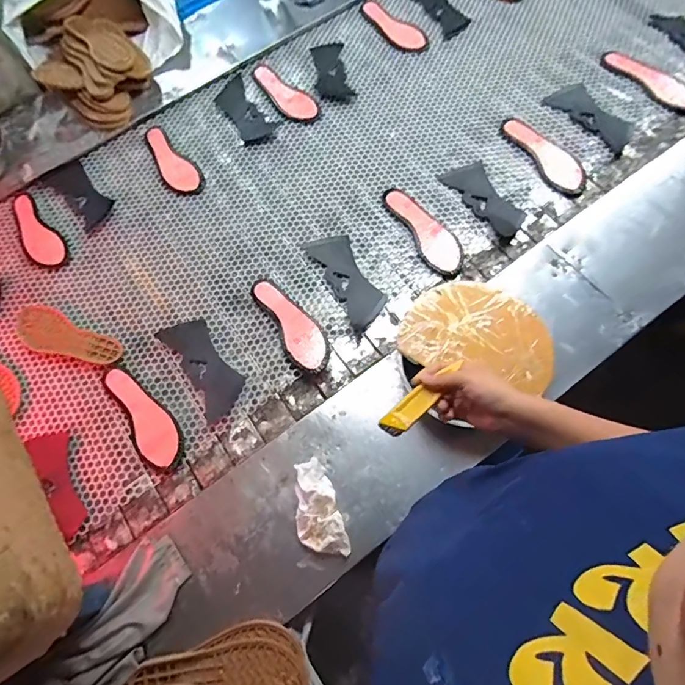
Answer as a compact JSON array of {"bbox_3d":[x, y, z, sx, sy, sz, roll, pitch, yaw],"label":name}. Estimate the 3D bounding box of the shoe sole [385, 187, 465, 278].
[{"bbox_3d":[0.169,-0.236,0.888,0.078,0.015,0.234,-30,67,-7],"label":"shoe sole"}]

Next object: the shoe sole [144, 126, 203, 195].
[{"bbox_3d":[-0.395,-0.420,0.998,0.073,0.012,0.220,-35,68,-9],"label":"shoe sole"}]

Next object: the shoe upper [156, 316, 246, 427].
[{"bbox_3d":[-0.264,0.040,0.824,0.089,0.012,0.210,-33,73,-9],"label":"shoe upper"}]

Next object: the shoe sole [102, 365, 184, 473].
[{"bbox_3d":[-0.362,0.127,0.792,0.077,0.015,0.227,-34,68,-9],"label":"shoe sole"}]

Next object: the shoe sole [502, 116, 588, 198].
[{"bbox_3d":[0.437,-0.408,0.932,0.083,0.019,0.233,-26,67,-6],"label":"shoe sole"}]

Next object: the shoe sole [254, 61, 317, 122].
[{"bbox_3d":[-0.144,-0.608,1.048,0.076,0.015,0.225,-40,69,-11],"label":"shoe sole"}]

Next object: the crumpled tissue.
[{"bbox_3d":[-0.041,0.259,0.678,0.067,0.037,0.144,-18,66,-2],"label":"crumpled tissue"}]

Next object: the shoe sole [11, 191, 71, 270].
[{"bbox_3d":[-0.678,-0.245,0.955,0.077,0.009,0.230,-40,69,-11],"label":"shoe sole"}]

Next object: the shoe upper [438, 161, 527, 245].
[{"bbox_3d":[0.303,-0.303,0.899,0.089,0.031,0.199,-33,68,-9],"label":"shoe upper"}]

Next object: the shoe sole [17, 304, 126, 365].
[{"bbox_3d":[-0.544,-0.010,0.850,0.240,0.016,0.081,23,71,14],"label":"shoe sole"}]

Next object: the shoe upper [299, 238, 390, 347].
[{"bbox_3d":[0.013,-0.126,0.862,0.088,0.011,0.226,-25,67,-5],"label":"shoe upper"}]

